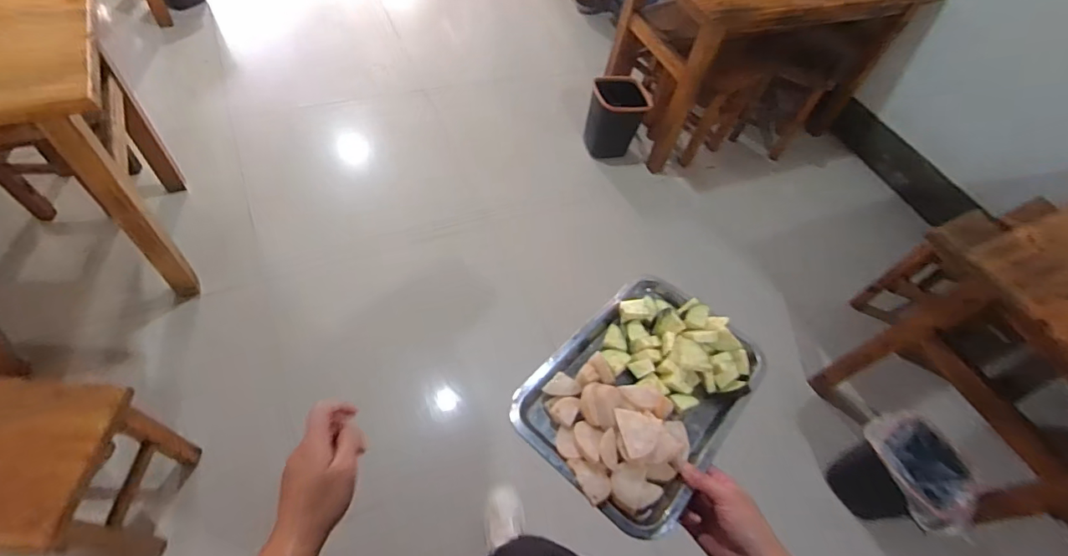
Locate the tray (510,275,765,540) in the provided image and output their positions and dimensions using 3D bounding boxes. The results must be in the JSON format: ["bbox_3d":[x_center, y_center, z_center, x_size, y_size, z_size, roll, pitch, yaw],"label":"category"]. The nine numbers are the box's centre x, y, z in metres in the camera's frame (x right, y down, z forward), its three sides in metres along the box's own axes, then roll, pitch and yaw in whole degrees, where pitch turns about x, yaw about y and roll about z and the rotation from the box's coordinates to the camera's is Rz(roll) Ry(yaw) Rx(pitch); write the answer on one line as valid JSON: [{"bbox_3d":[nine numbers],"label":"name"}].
[{"bbox_3d":[0.133,0.123,0.582,0.200,0.052,0.296,39,56,20],"label":"tray"}]

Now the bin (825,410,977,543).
[{"bbox_3d":[1.012,0.545,1.366,0.228,0.276,0.295,-22,64,-11],"label":"bin"}]

